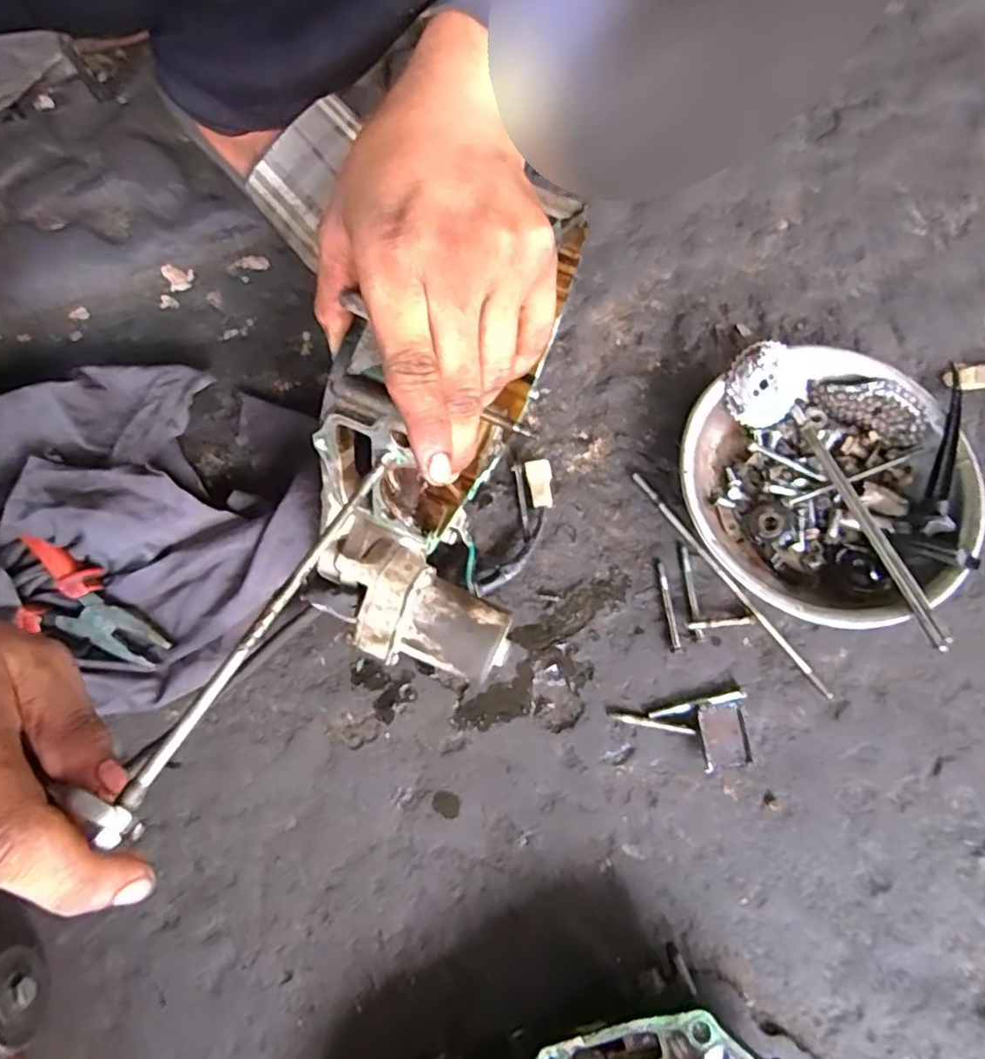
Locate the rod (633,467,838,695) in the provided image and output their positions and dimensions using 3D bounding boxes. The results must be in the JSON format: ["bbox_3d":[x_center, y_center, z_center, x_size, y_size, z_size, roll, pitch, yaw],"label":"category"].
[{"bbox_3d":[0.172,0.037,0.443,0.007,0.008,0.204,-36,78,-12],"label":"rod"}]

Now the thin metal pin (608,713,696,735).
[{"bbox_3d":[0.107,0.131,0.410,0.056,0.004,0.005,10,73,1],"label":"thin metal pin"}]

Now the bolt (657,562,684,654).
[{"bbox_3d":[0.126,0.055,0.434,0.007,0.006,0.065,-6,74,-4],"label":"bolt"}]

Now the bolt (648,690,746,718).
[{"bbox_3d":[0.141,0.120,0.416,0.069,0.005,0.006,-11,74,-5],"label":"bolt"}]

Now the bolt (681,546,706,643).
[{"bbox_3d":[0.144,0.046,0.437,0.007,0.006,0.069,-4,73,-3],"label":"bolt"}]

